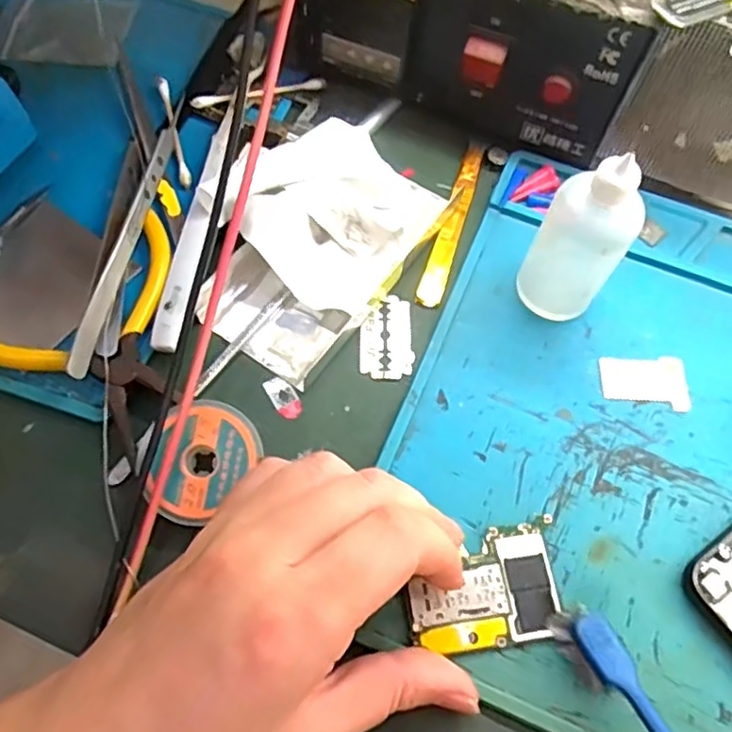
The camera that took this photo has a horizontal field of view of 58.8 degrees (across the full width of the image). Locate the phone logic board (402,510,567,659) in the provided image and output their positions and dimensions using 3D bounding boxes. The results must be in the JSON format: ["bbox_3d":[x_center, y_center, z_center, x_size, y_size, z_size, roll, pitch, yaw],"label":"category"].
[{"bbox_3d":[0.043,0.081,0.237,0.056,0.004,0.040,-6,64,-6],"label":"phone logic board"}]

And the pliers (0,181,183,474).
[{"bbox_3d":[-0.108,-0.018,0.268,0.113,0.021,0.110,-31,69,-16],"label":"pliers"}]

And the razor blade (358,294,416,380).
[{"bbox_3d":[0.010,-0.013,0.289,0.023,0.004,0.040,4,63,0],"label":"razor blade"}]

